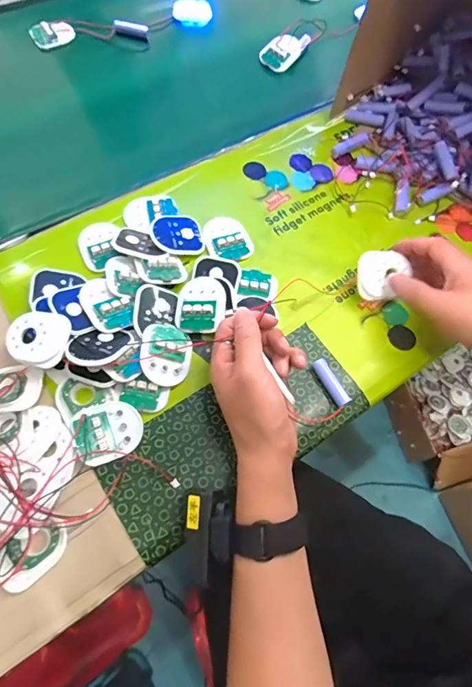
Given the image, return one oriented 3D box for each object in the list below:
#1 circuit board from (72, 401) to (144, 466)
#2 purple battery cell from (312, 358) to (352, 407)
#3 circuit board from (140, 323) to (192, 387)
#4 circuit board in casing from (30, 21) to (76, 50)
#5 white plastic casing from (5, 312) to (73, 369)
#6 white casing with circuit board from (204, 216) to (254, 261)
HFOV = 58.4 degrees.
[{"bbox_3d":[-0.111,0.075,0.369,0.054,0.007,0.050,-23,81,-24],"label":"circuit board"},{"bbox_3d":[0.090,0.038,0.402,0.014,0.015,0.048,-25,70,-15],"label":"purple battery cell"},{"bbox_3d":[-0.065,0.008,0.394,0.049,0.012,0.058,22,65,-22],"label":"circuit board"},{"bbox_3d":[-0.266,-0.450,0.613,0.058,0.019,0.034,-32,71,-14],"label":"circuit board in casing"},{"bbox_3d":[-0.173,-0.004,0.368,0.055,0.007,0.047,3,74,-1],"label":"white plastic casing"},{"bbox_3d":[-0.009,-0.117,0.465,0.047,0.009,0.059,-21,69,-17],"label":"white casing with circuit board"}]

